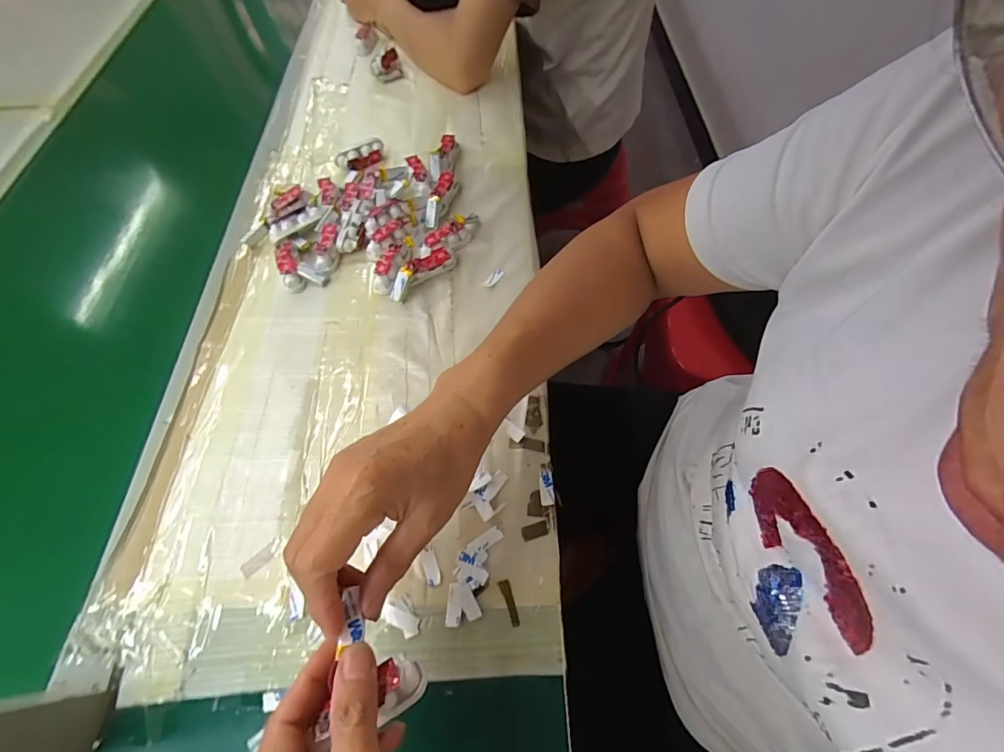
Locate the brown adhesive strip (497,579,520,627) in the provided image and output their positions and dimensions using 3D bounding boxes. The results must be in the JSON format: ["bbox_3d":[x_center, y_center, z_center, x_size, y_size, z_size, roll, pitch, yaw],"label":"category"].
[{"bbox_3d":[0.006,0.158,0.308,0.008,0.004,0.030,-18,61,-8],"label":"brown adhesive strip"}]

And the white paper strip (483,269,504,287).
[{"bbox_3d":[-0.008,-0.099,0.448,0.011,0.004,0.026,28,65,17],"label":"white paper strip"}]

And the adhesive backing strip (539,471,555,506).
[{"bbox_3d":[0.035,0.088,0.346,0.011,0.004,0.028,-4,61,1],"label":"adhesive backing strip"}]

